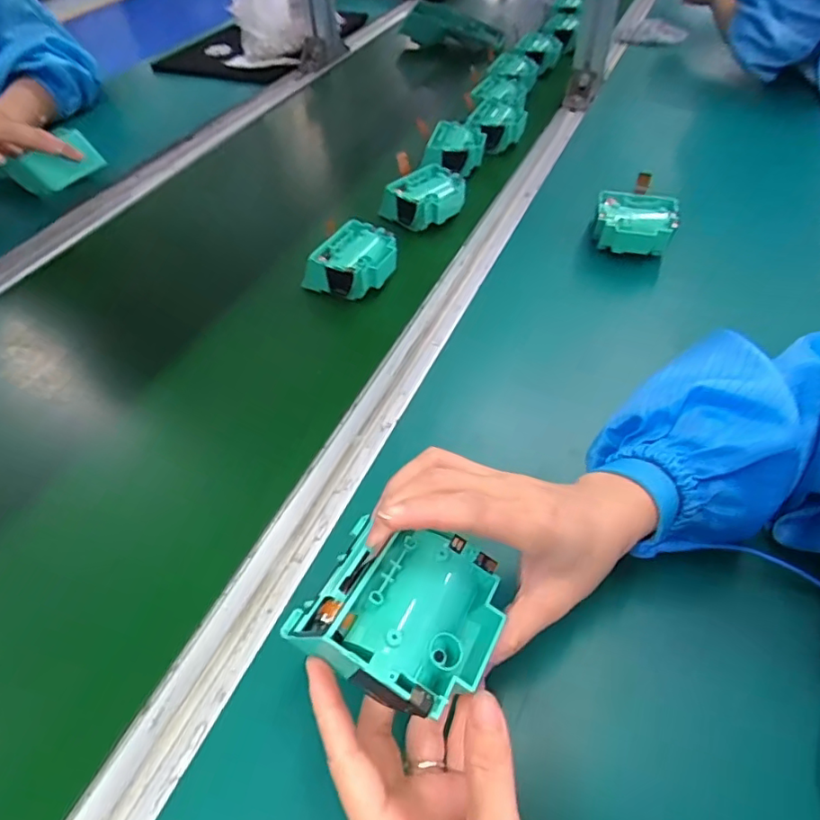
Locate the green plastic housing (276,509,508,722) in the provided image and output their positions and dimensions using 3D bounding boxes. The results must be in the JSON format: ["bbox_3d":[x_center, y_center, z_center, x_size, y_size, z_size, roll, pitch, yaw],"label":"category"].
[{"bbox_3d":[-0.003,0.089,0.244,0.081,0.038,0.075,22,53,16],"label":"green plastic housing"}]

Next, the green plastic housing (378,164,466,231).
[{"bbox_3d":[0.018,-0.229,0.594,0.074,0.040,0.065,-31,57,-24],"label":"green plastic housing"}]

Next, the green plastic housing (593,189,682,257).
[{"bbox_3d":[0.220,-0.183,0.536,0.074,0.034,0.058,9,51,6],"label":"green plastic housing"}]

